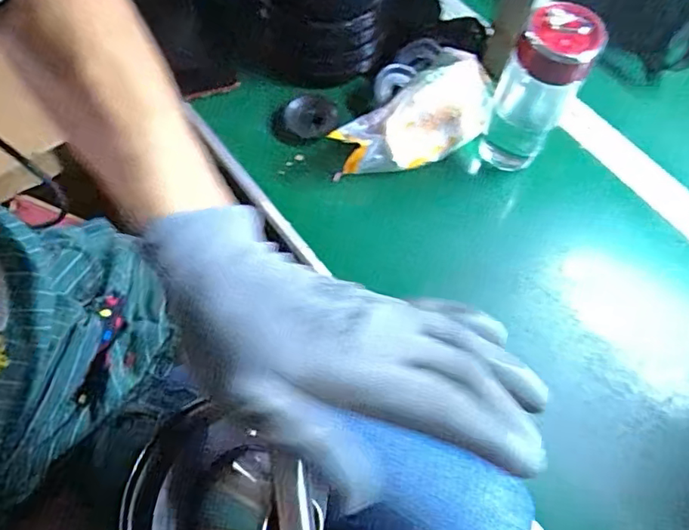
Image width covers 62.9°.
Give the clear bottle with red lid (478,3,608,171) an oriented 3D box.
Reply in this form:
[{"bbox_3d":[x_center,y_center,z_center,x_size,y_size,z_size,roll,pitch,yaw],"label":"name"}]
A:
[{"bbox_3d":[0.186,-0.167,0.548,0.065,0.169,0.058,34,67,13],"label":"clear bottle with red lid"}]

